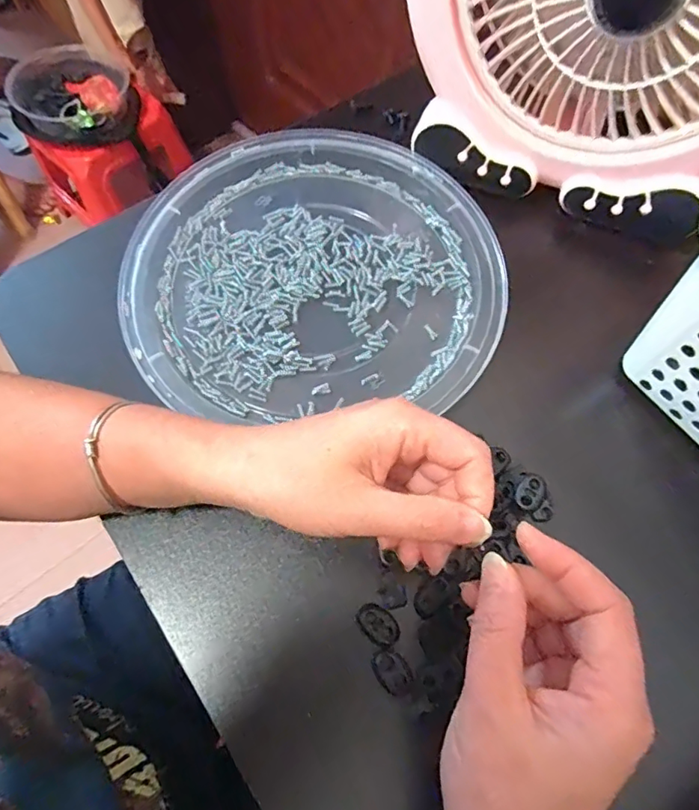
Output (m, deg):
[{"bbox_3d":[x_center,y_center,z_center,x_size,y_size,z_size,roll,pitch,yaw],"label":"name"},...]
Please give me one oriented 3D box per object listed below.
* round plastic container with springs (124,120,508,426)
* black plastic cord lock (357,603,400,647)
[{"bbox_3d":[-0.021,-0.095,0.336,0.230,0.027,0.212,-3,64,-2],"label":"round plastic container with springs"},{"bbox_3d":[0.015,0.111,0.259,0.022,0.005,0.015,36,70,15],"label":"black plastic cord lock"}]

